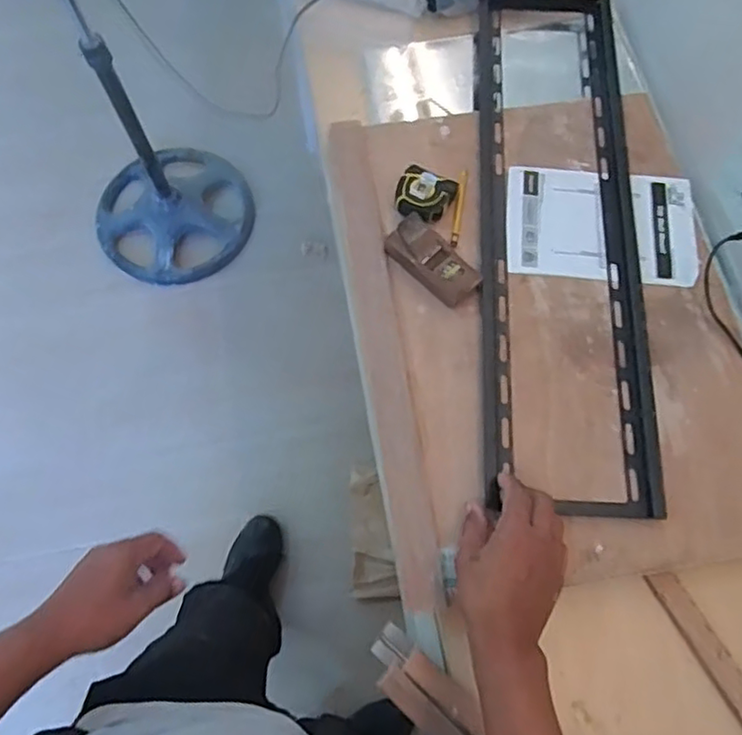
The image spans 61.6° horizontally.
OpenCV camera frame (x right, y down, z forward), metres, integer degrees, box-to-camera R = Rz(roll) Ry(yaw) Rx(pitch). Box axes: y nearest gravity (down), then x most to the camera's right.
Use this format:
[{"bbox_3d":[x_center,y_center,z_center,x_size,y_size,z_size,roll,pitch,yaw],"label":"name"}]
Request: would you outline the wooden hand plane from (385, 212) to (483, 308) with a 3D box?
[{"bbox_3d":[0.065,-0.111,0.656,0.103,0.042,0.052,42,75,14],"label":"wooden hand plane"}]

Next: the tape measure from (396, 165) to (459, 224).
[{"bbox_3d":[0.057,-0.188,0.688,0.059,0.026,0.055,25,71,9],"label":"tape measure"}]

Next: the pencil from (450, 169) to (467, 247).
[{"bbox_3d":[0.098,-0.176,0.691,0.010,0.013,0.095,8,70,3],"label":"pencil"}]

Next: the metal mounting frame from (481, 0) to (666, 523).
[{"bbox_3d":[0.209,-0.167,0.692,0.168,0.022,0.646,3,70,1],"label":"metal mounting frame"}]

